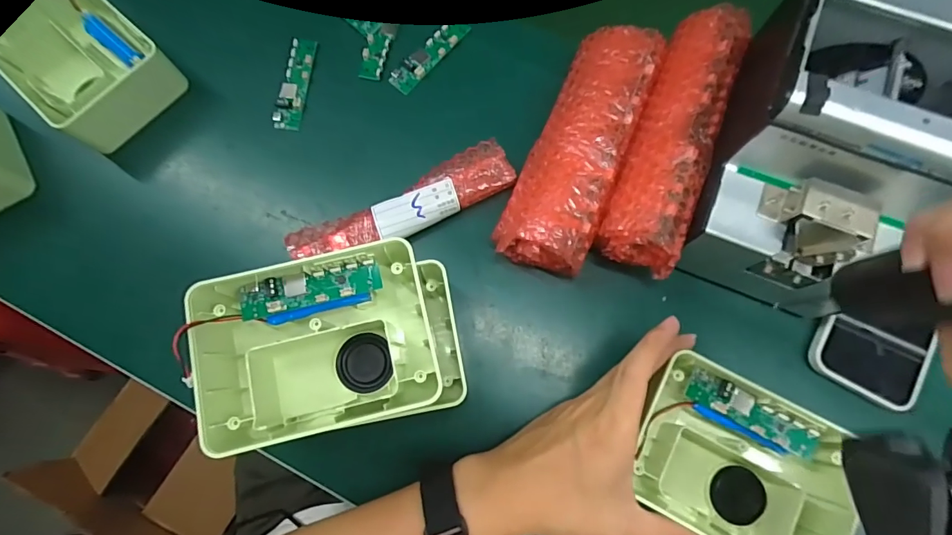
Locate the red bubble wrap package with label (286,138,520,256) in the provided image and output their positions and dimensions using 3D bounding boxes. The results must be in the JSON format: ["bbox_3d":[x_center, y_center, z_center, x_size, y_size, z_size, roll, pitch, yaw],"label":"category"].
[{"bbox_3d":[-0.059,-0.047,0.378,0.189,0.028,0.042,-25,75,-7],"label":"red bubble wrap package with label"}]

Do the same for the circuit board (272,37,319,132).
[{"bbox_3d":[-0.166,-0.171,0.416,0.024,0.006,0.091,7,74,2],"label":"circuit board"}]

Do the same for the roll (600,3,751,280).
[{"bbox_3d":[0.152,-0.101,0.343,0.056,0.049,0.201,21,74,6],"label":"roll"}]

